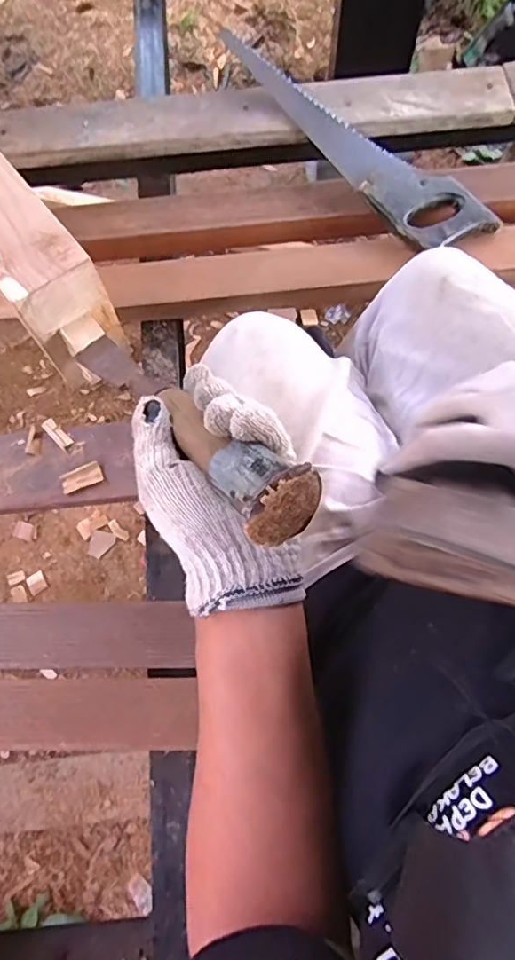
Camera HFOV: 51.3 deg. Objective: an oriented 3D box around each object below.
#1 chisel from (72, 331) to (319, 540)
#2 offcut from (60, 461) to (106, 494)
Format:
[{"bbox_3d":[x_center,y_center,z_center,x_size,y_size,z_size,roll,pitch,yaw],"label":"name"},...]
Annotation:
[{"bbox_3d":[-0.066,-0.052,0.394,0.041,0.035,0.315,-39,41,-11],"label":"chisel"},{"bbox_3d":[-0.186,-0.003,0.568,0.043,0.007,0.025,-24,72,-6],"label":"offcut"}]

